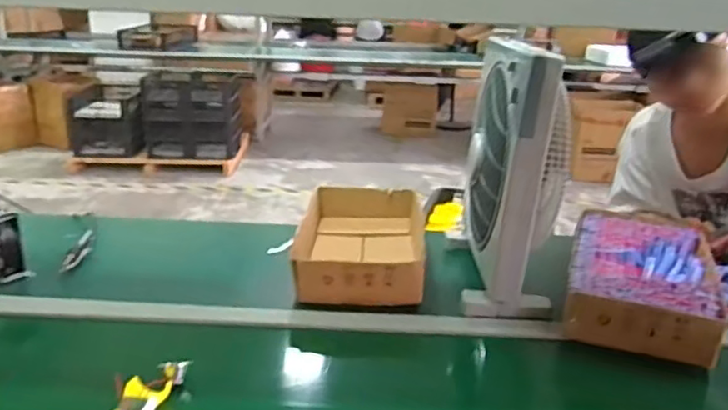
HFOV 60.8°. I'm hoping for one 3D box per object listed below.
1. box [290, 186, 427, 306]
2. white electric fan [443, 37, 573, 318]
[{"bbox_3d":[-0.005,0.067,1.204,0.226,0.086,0.420,3,21,2],"label":"box"},{"bbox_3d":[0.249,-0.042,1.057,0.153,0.398,0.281,6,21,8],"label":"white electric fan"}]

